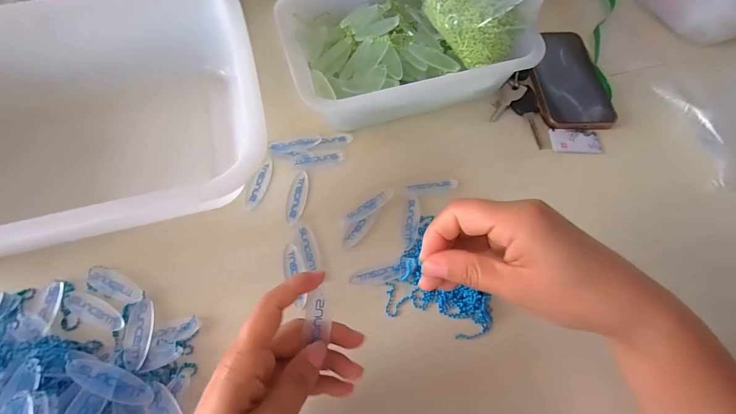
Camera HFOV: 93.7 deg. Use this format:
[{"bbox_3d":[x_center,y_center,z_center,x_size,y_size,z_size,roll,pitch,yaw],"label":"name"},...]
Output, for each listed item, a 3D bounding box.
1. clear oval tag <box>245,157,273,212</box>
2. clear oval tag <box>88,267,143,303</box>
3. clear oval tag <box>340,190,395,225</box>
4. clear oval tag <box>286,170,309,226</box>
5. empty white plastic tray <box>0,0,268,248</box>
[{"bbox_3d":[-0.106,-0.023,0.335,0.015,0.005,0.056,11,65,4],"label":"clear oval tag"},{"bbox_3d":[-0.209,0.065,0.284,0.053,0.005,0.018,20,66,8],"label":"clear oval tag"},{"bbox_3d":[0.001,0.000,0.321,0.055,0.004,0.014,-37,71,-16],"label":"clear oval tag"},{"bbox_3d":[-0.067,-0.010,0.328,0.017,0.004,0.057,3,65,0],"label":"clear oval tag"},{"bbox_3d":[-0.263,-0.086,0.315,0.335,0.075,0.248,-9,66,-5],"label":"empty white plastic tray"}]

